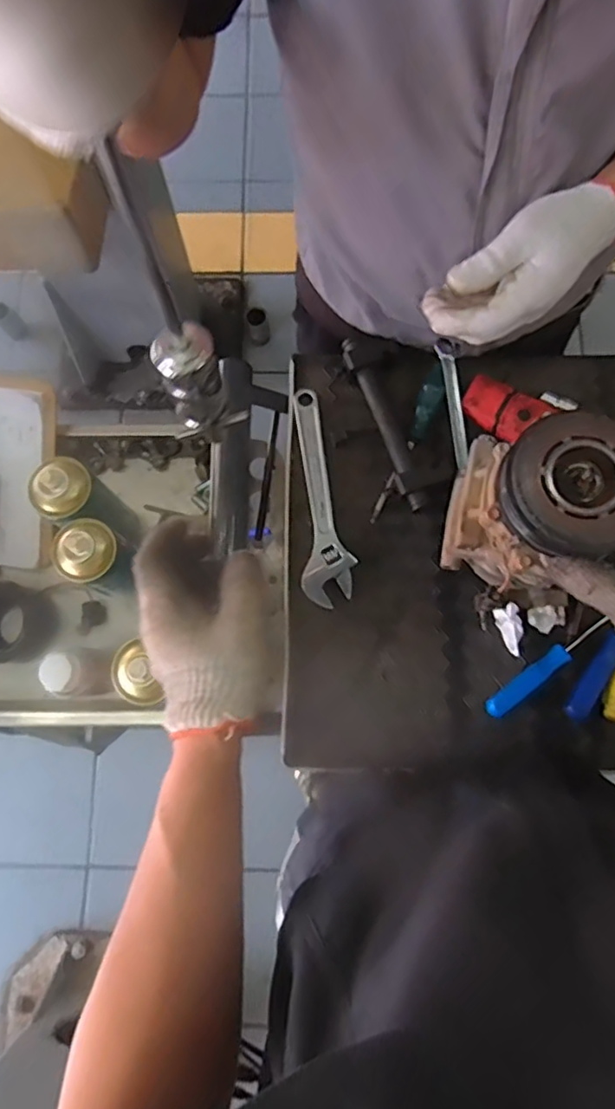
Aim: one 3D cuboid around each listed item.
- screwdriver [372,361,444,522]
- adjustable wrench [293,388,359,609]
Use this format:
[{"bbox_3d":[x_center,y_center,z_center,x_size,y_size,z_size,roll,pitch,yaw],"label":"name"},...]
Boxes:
[{"bbox_3d":[0.115,-0.123,0.656,0.025,0.026,0.183,22,79,5],"label":"screwdriver"},{"bbox_3d":[0.014,-0.066,0.664,0.052,0.014,0.243,-5,78,-1],"label":"adjustable wrench"}]

